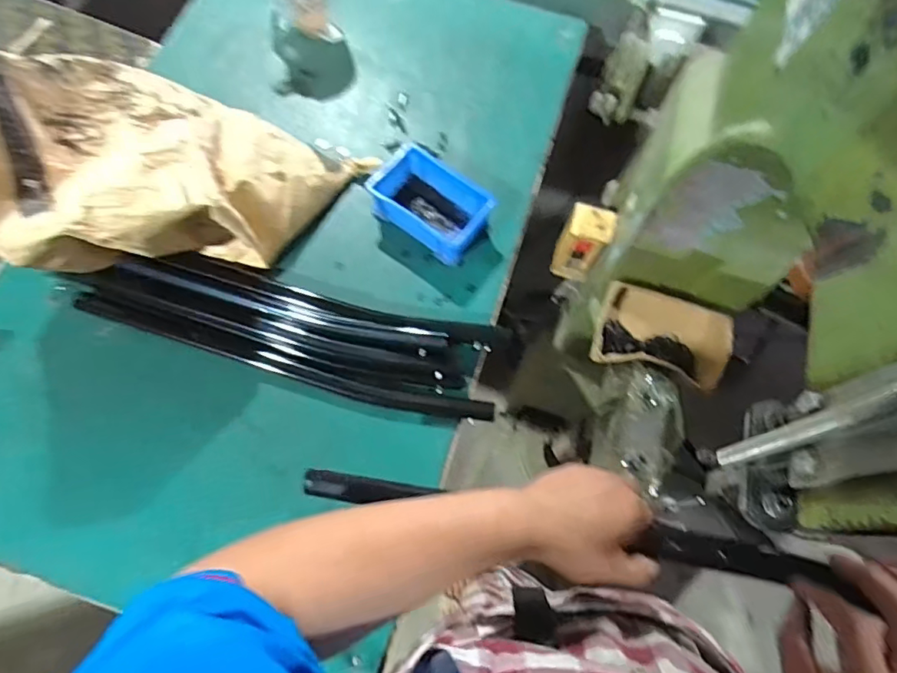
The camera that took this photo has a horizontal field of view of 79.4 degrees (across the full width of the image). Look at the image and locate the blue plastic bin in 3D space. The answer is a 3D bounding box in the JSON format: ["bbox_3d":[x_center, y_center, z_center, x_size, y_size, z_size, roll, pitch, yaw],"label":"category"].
[{"bbox_3d":[-0.024,-0.178,0.726,0.161,0.052,0.104,38,69,14],"label":"blue plastic bin"}]

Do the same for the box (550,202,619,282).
[{"bbox_3d":[0.174,-0.119,0.710,0.058,0.113,0.050,23,70,3],"label":"box"}]

